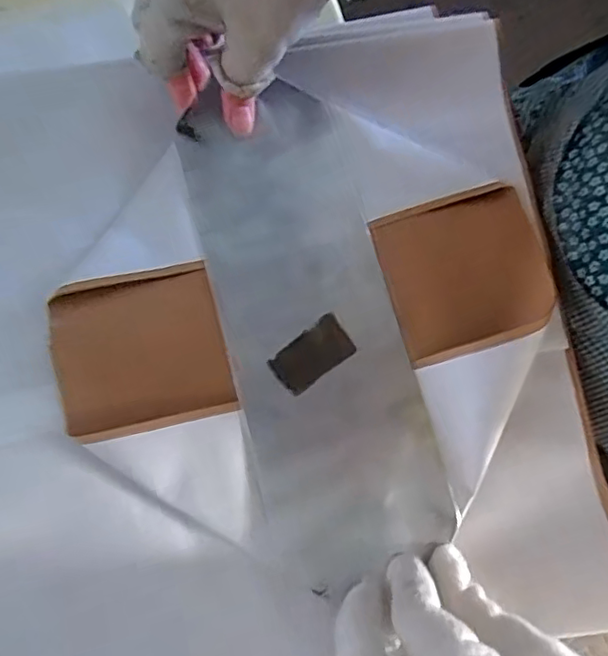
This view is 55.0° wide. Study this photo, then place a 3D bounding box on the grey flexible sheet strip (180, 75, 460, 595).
[{"bbox_3d":[0.001,-0.010,0.330,0.097,0.007,0.274,-13,76,-10],"label":"grey flexible sheet strip"}]

